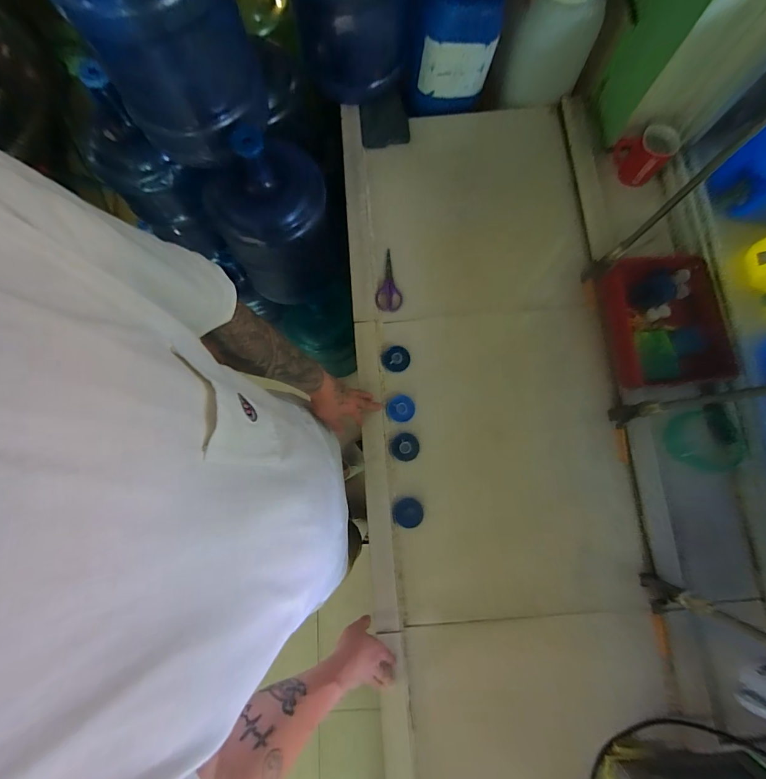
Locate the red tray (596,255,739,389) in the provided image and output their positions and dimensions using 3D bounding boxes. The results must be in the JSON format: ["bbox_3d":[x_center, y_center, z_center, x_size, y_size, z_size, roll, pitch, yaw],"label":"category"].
[{"bbox_3d":[0.584,-0.140,0.755,0.237,0.053,0.273,-9,80,0],"label":"red tray"}]

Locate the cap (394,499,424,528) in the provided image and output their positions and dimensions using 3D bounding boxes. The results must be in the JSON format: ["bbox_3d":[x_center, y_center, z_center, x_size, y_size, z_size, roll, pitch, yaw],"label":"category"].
[{"bbox_3d":[0.049,0.243,0.708,0.056,0.014,0.053,0,80,1],"label":"cap"}]

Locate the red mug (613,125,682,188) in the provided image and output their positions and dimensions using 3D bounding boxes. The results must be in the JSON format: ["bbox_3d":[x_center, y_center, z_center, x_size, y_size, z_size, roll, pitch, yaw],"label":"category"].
[{"bbox_3d":[0.565,-0.514,0.794,0.104,0.093,0.087,31,82,6],"label":"red mug"}]

